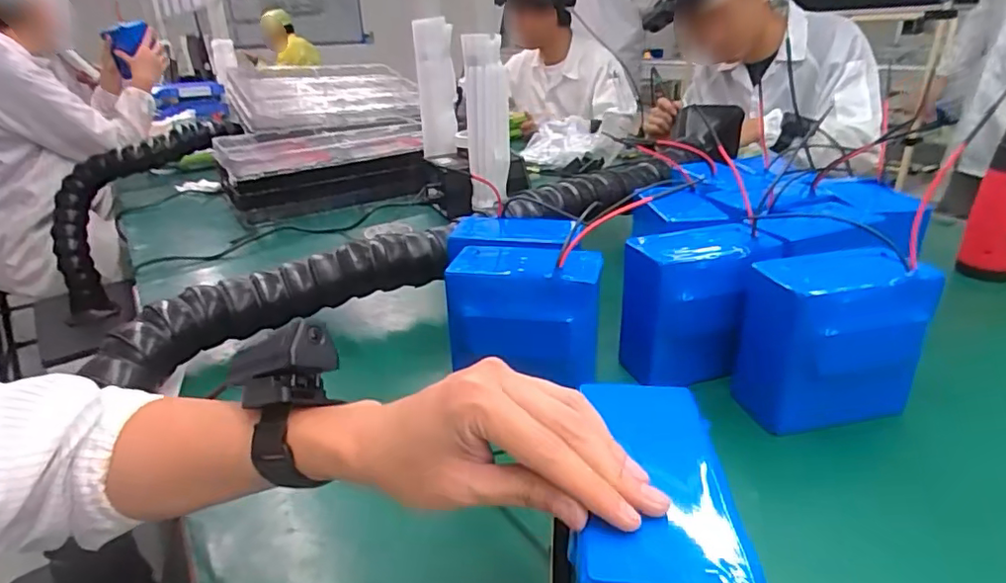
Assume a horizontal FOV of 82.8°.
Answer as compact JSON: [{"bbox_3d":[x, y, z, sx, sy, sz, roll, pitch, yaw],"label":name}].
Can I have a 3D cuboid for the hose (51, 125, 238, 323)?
[{"bbox_3d":[-0.921,-0.220,1.401,0.129,0.232,0.613,29,82,49],"label":"hose"}]

